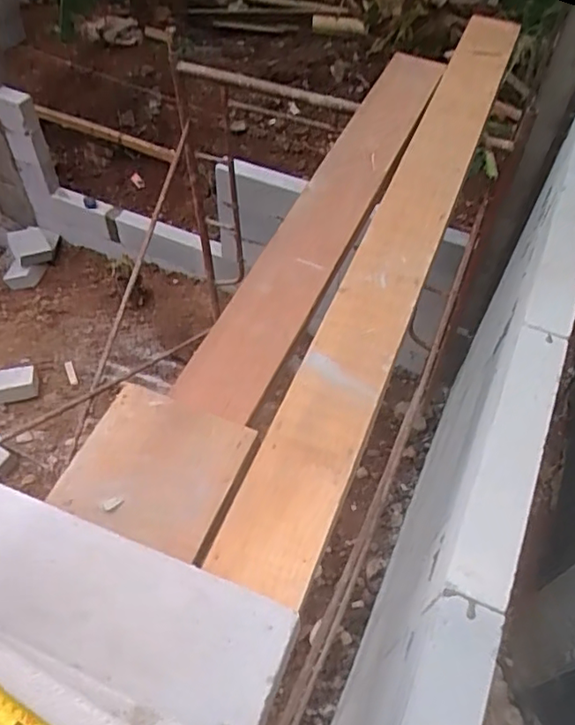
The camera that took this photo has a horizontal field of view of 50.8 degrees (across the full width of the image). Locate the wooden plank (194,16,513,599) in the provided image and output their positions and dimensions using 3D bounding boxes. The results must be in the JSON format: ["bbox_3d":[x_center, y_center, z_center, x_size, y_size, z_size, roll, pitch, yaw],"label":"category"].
[{"bbox_3d":[0.352,-0.425,1.650,0.195,0.062,2.151,17,53,15],"label":"wooden plank"}]

